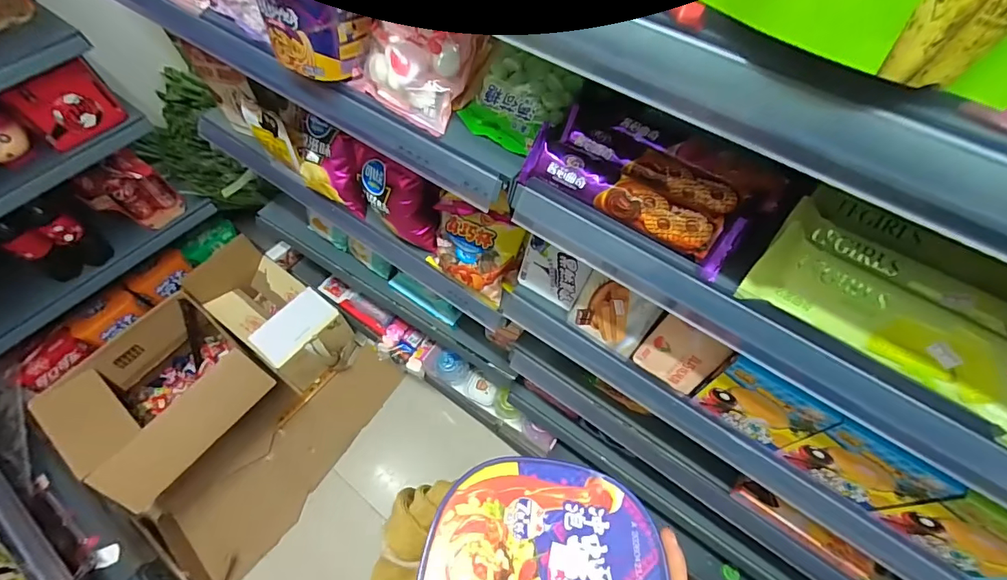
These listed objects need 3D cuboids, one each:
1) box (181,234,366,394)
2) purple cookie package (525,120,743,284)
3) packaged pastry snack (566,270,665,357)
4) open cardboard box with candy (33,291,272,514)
[{"bbox_3d":[-0.735,0.085,1.442,0.486,0.267,0.248,33,64,18],"label":"box"},{"bbox_3d":[0.118,-0.088,0.428,0.215,0.042,0.048,30,63,17],"label":"purple cookie package"},{"bbox_3d":[0.153,0.028,0.600,0.103,0.101,0.035,33,44,18],"label":"packaged pastry snack"},{"bbox_3d":[-0.941,0.294,1.243,0.407,0.281,0.416,35,65,19],"label":"open cardboard box with candy"}]

